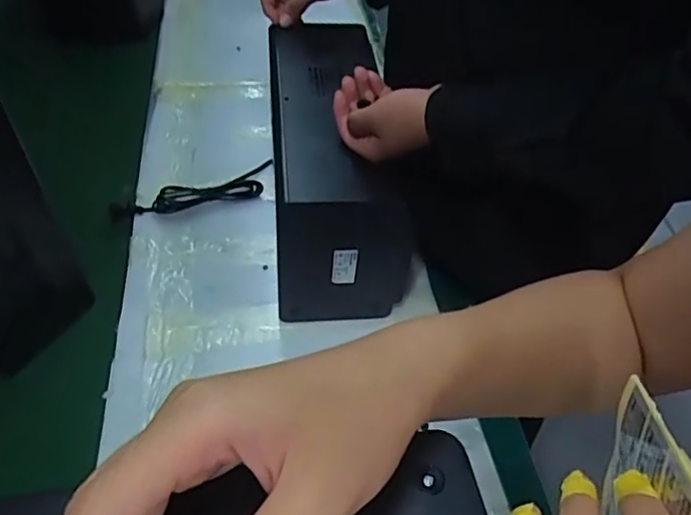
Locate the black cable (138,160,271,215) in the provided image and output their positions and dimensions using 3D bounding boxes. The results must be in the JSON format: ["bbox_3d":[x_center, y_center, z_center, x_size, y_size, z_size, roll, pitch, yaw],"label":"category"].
[{"bbox_3d":[-0.187,-0.090,0.818,0.192,0.024,0.044,-22,52,-19],"label":"black cable"}]

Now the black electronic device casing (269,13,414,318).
[{"bbox_3d":[-0.019,-0.116,0.741,0.142,0.194,0.332,-5,48,-4],"label":"black electronic device casing"}]

